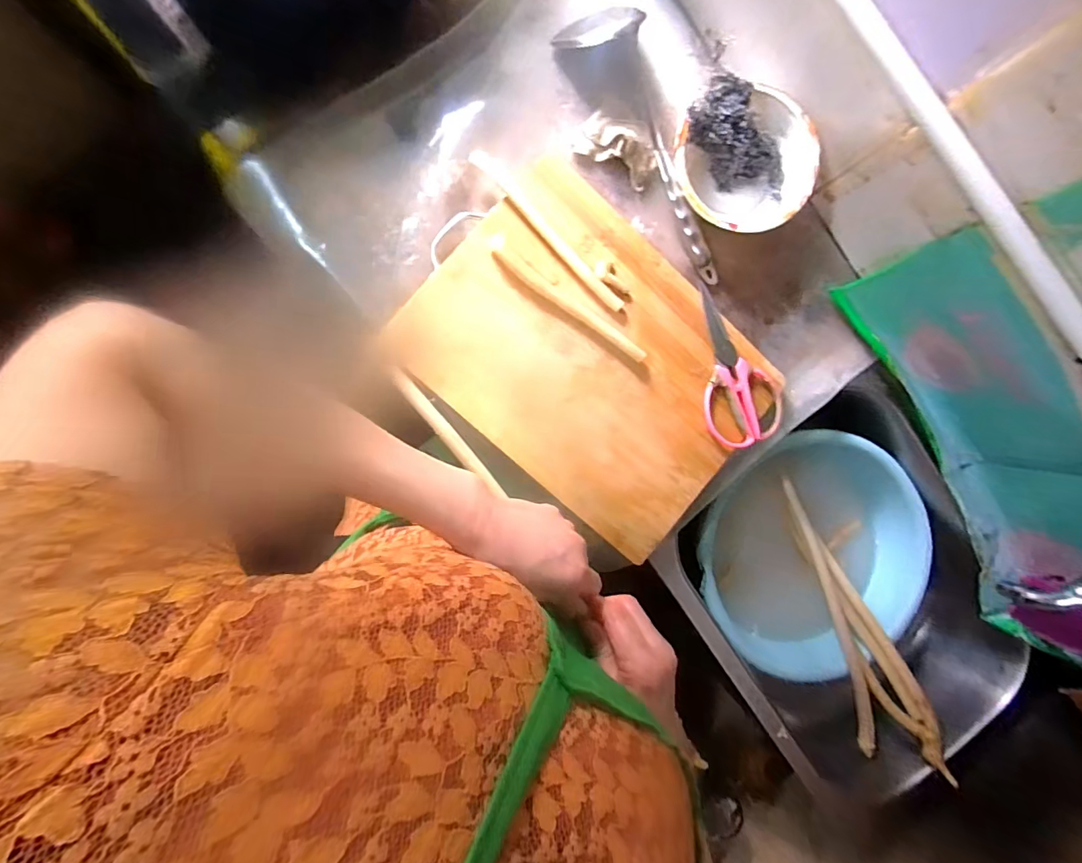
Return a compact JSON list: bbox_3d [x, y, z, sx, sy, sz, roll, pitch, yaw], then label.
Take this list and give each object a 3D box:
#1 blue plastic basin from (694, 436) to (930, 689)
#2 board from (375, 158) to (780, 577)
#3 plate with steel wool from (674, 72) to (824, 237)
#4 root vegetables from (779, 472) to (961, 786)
[{"bbox_3d":[0.377,0.167,0.660,0.342,0.095,0.320,11,90,-9],"label":"blue plastic basin"},{"bbox_3d":[0.058,-0.076,0.528,0.367,0.032,0.276,41,86,-8],"label":"board"},{"bbox_3d":[0.221,-0.296,0.531,0.147,0.066,0.147,0,92,-9],"label":"plate with steel wool"},{"bbox_3d":[0.432,0.266,0.667,0.088,0.064,0.418,-20,79,-8],"label":"root vegetables"}]

